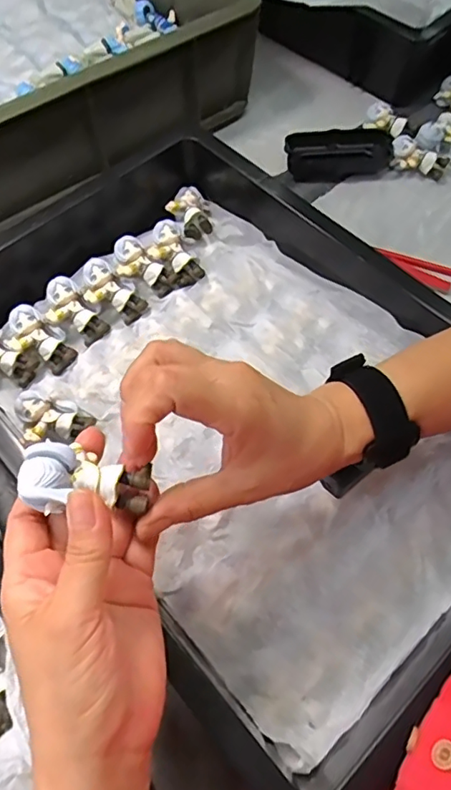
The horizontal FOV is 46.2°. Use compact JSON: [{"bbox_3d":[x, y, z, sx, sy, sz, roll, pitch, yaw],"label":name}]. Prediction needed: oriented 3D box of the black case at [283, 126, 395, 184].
[{"bbox_3d":[0.121,-0.259,0.576,0.113,0.034,0.048,1,63,1],"label":"black case"}]

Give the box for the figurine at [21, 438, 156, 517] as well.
[{"bbox_3d":[-0.067,0.042,0.253,0.057,0.024,0.037,19,64,8],"label":"figurine"}]

